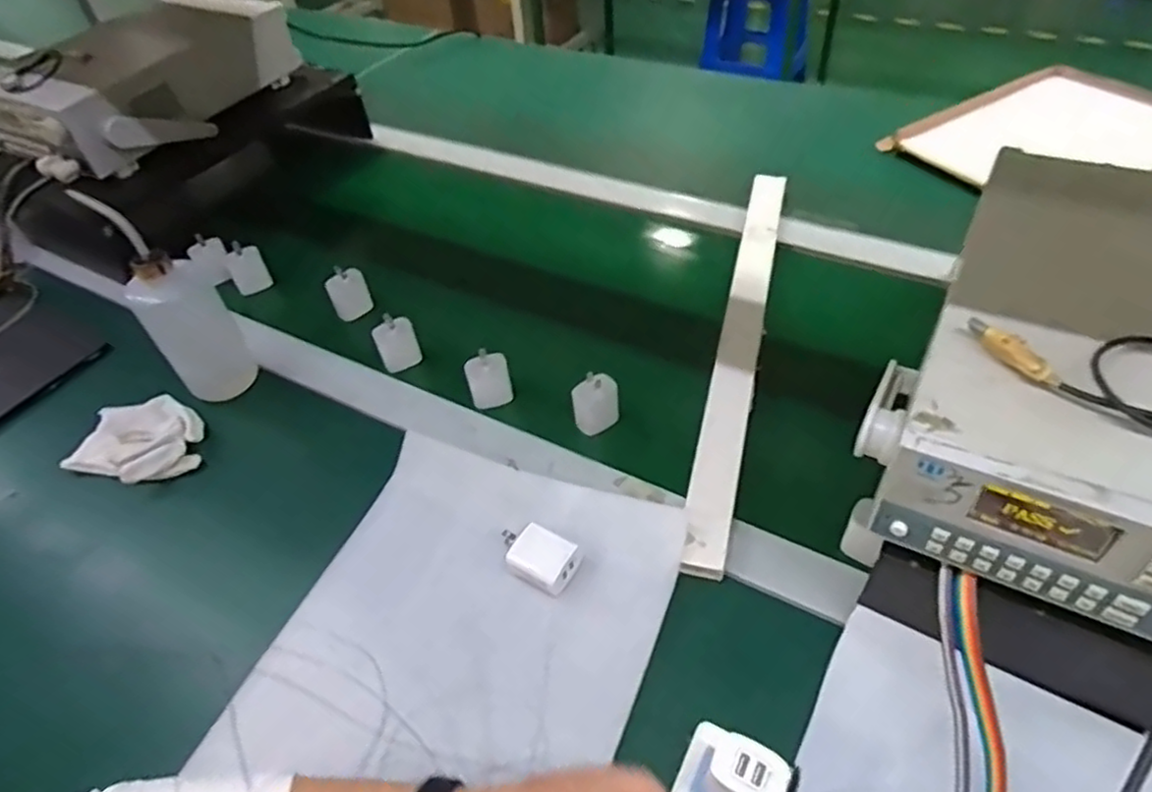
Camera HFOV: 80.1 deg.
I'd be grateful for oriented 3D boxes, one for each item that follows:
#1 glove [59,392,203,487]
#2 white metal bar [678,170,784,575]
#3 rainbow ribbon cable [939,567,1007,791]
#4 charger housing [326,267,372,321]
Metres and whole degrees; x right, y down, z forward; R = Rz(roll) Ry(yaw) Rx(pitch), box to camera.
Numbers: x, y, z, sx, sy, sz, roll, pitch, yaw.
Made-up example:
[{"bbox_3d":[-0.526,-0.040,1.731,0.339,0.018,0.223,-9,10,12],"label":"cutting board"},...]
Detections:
[{"bbox_3d":[-0.432,0.044,0.682,0.128,0.025,0.094,9,49,14],"label":"glove"},{"bbox_3d":[0.176,-0.069,0.723,0.041,0.020,0.584,9,49,14],"label":"white metal bar"},{"bbox_3d":[0.223,0.207,0.413,0.069,0.021,0.196,6,80,12],"label":"rainbow ribbon cable"},{"bbox_3d":[-0.270,-0.122,0.818,0.044,0.062,0.016,-24,49,-16],"label":"charger housing"}]

